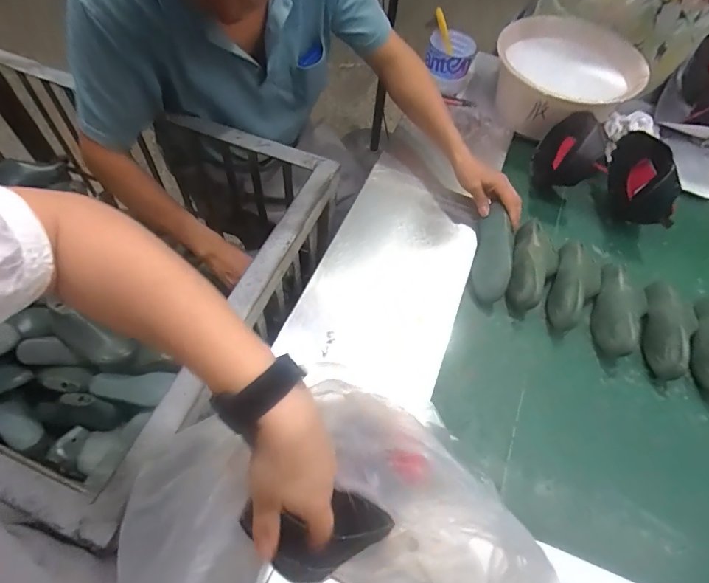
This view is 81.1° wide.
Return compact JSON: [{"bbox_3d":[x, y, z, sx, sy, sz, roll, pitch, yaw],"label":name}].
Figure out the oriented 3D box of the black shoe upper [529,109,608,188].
[{"bbox_3d":[0.420,-0.275,0.811,0.077,0.149,0.145,9,58,2],"label":"black shoe upper"}]

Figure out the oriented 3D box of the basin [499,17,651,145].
[{"bbox_3d":[0.452,-0.463,0.910,0.292,0.132,0.272,33,62,16],"label":"basin"}]

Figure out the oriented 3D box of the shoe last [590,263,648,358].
[{"bbox_3d":[0.438,0.030,0.692,0.057,0.059,0.161,21,59,9],"label":"shoe last"}]

